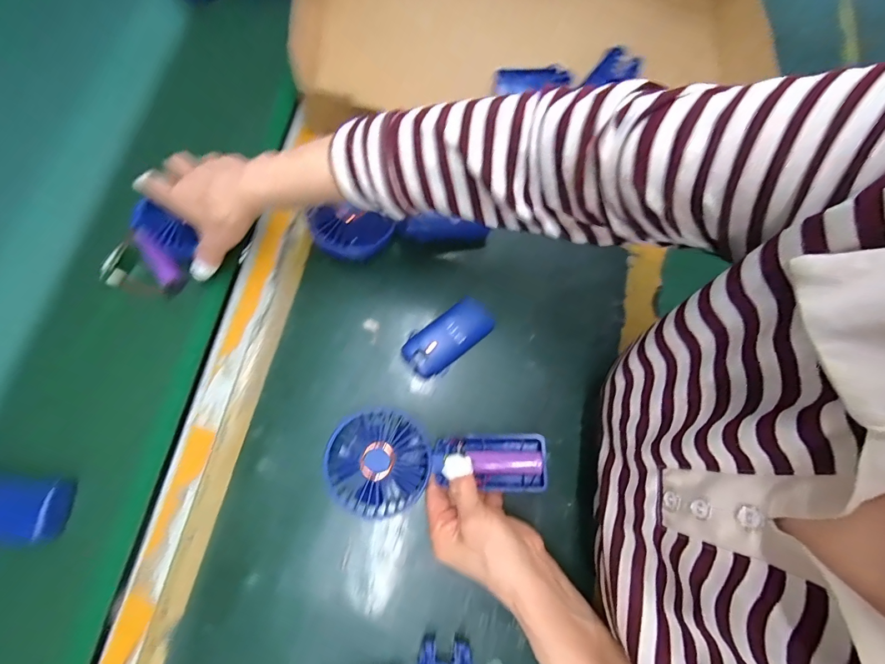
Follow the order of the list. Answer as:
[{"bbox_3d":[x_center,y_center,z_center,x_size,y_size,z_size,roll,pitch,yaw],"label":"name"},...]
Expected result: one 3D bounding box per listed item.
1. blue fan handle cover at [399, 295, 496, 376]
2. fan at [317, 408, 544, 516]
[{"bbox_3d":[0.006,0.005,0.403,0.092,0.026,0.045,-36,79,-12],"label":"blue fan handle cover"},{"bbox_3d":[-0.005,0.110,0.345,0.178,0.027,0.079,3,71,-5],"label":"fan"}]

